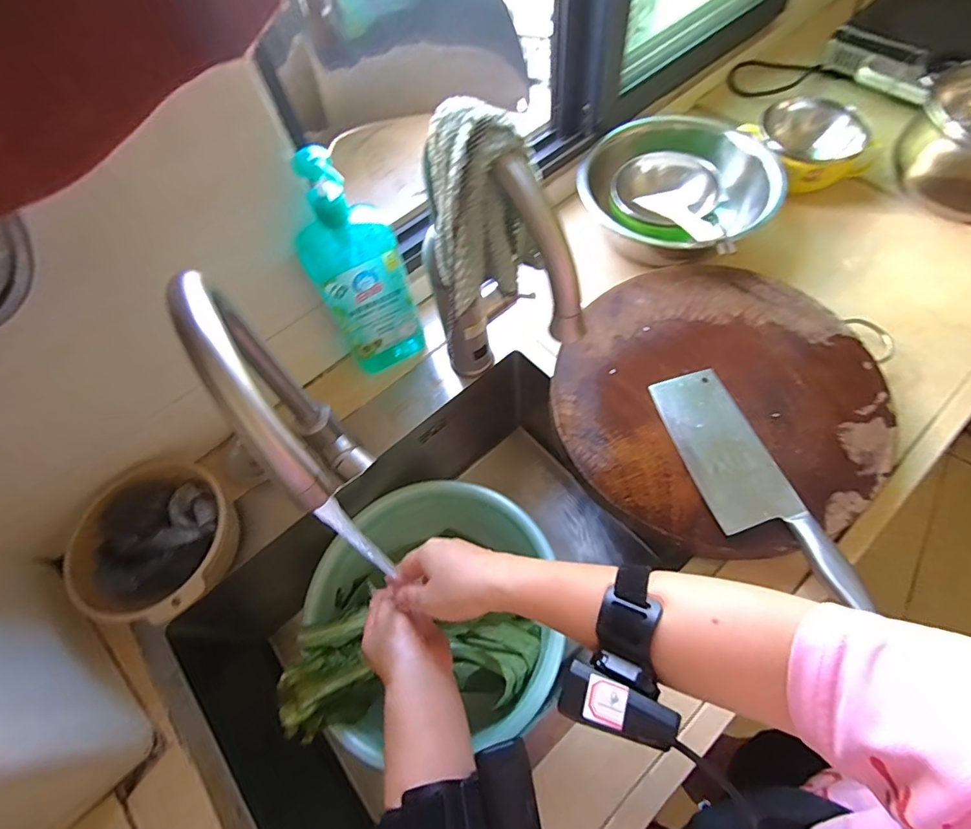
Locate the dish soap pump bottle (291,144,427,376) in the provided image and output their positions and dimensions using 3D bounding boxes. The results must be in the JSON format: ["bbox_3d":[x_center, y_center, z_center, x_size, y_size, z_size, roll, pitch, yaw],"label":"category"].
[{"bbox_3d":[-0.140,-0.154,0.548,0.098,0.280,0.055,-27,64,-10],"label":"dish soap pump bottle"}]

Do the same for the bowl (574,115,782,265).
[{"bbox_3d":[0.271,-0.311,0.667,0.249,0.071,0.217,-33,65,-13],"label":"bowl"}]

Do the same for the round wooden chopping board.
[{"bbox_3d":[0.261,-0.022,0.559,0.351,0.033,0.344,-2,62,3],"label":"round wooden chopping board"}]

